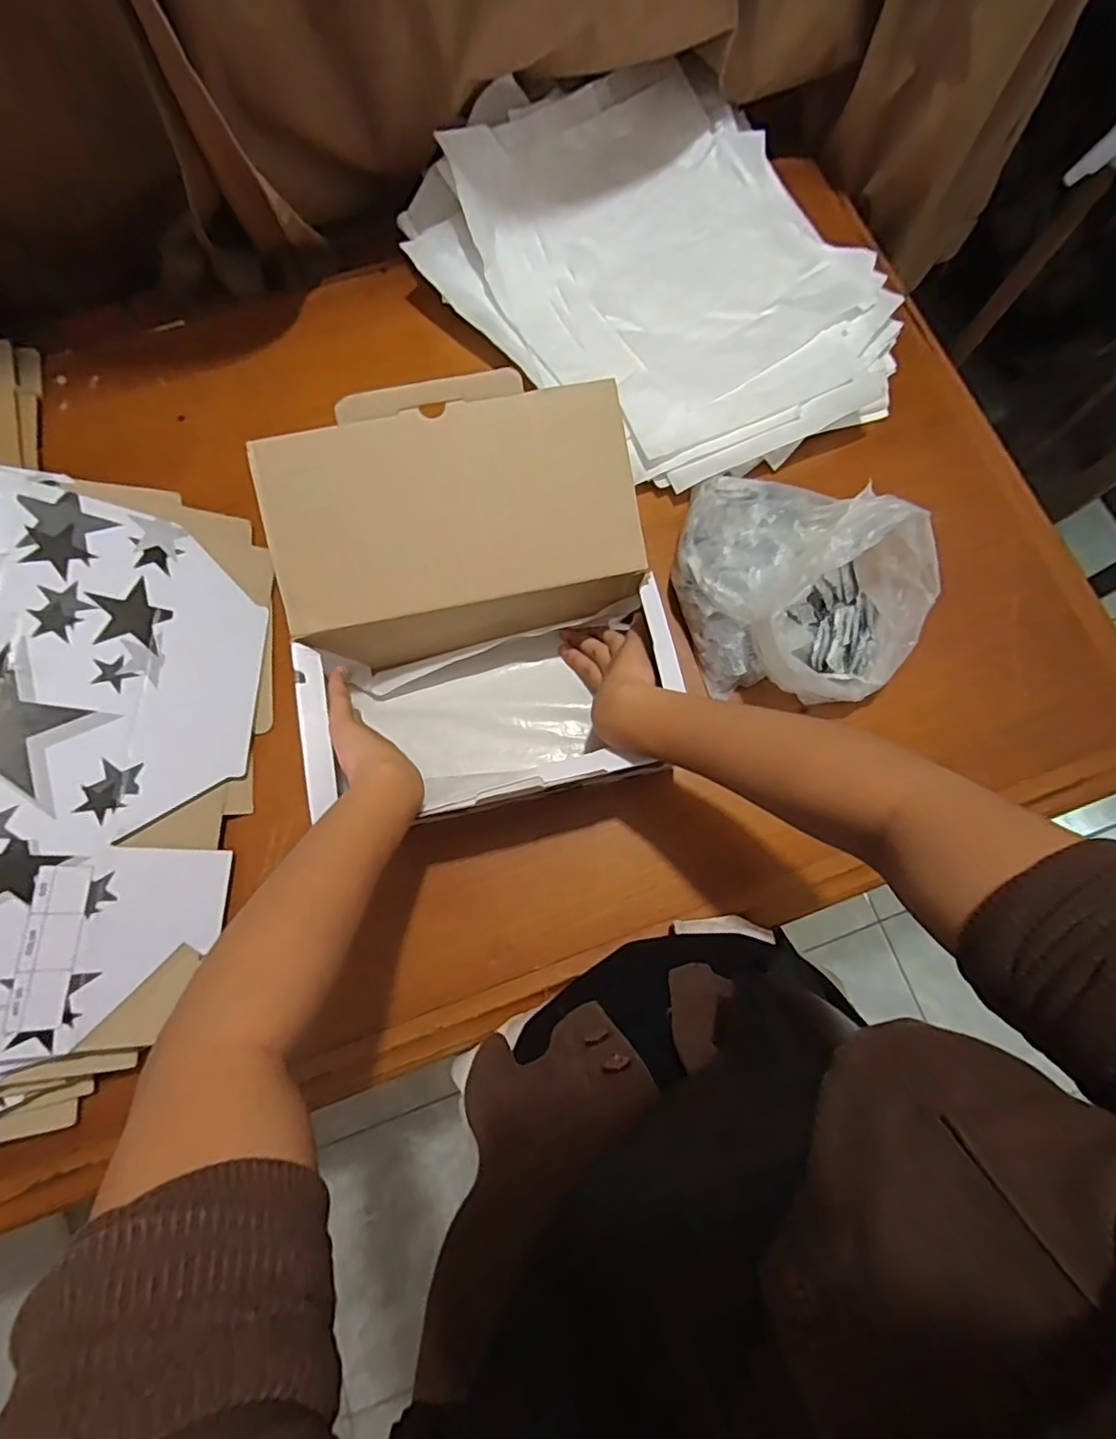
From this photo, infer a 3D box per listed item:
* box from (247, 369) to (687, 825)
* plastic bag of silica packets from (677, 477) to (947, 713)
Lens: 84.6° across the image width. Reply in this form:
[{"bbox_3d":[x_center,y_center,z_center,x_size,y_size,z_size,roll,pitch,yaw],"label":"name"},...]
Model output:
[{"bbox_3d":[-0.066,-0.086,0.498,0.274,0.159,0.285,-11,76,-4],"label":"box"},{"bbox_3d":[0.194,-0.109,0.519,0.221,0.112,0.166,33,77,7],"label":"plastic bag of silica packets"}]

